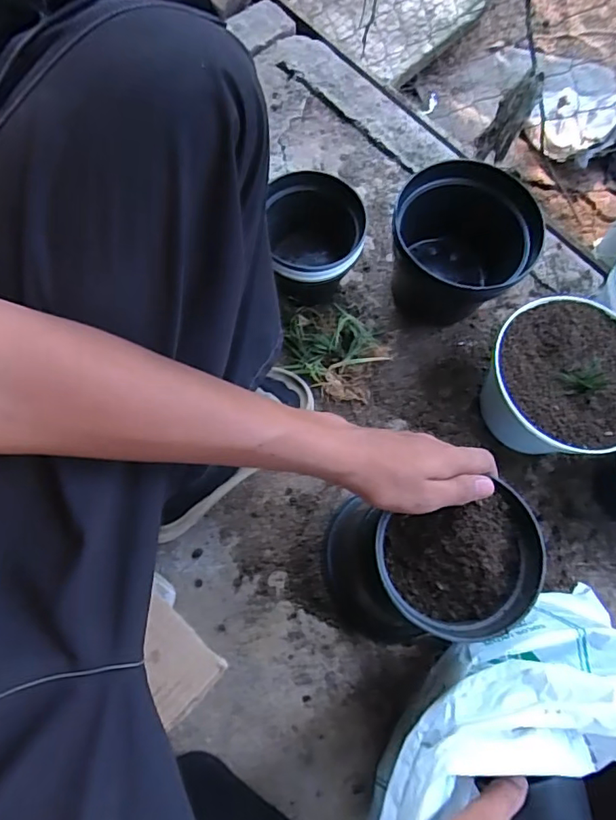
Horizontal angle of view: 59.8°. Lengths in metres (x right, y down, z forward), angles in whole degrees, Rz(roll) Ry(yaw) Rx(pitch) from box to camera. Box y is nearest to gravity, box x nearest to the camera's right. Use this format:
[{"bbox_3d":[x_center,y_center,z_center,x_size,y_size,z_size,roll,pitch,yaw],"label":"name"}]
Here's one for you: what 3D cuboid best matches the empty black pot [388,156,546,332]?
[{"bbox_3d":[0.186,-0.197,0.679,0.164,0.143,0.152,0,74,-2],"label":"empty black pot"}]

